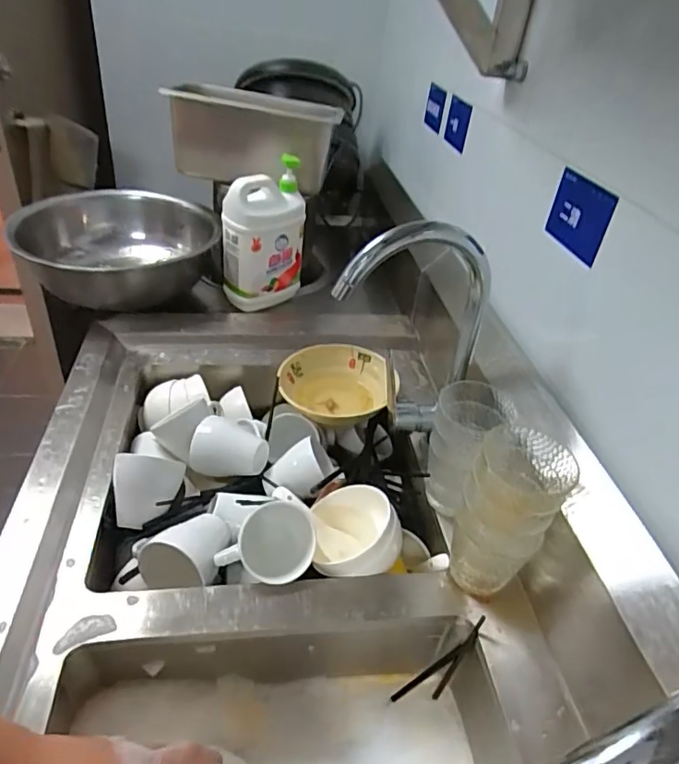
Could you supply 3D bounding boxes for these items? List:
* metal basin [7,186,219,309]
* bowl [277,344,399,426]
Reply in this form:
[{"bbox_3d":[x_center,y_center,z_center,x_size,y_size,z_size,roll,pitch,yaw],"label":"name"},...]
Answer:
[{"bbox_3d":[-0.398,-0.230,1.002,0.327,0.134,0.330,5,37,-4],"label":"metal basin"},{"bbox_3d":[-0.006,0.012,0.851,0.171,0.065,0.177,4,39,-3],"label":"bowl"}]

